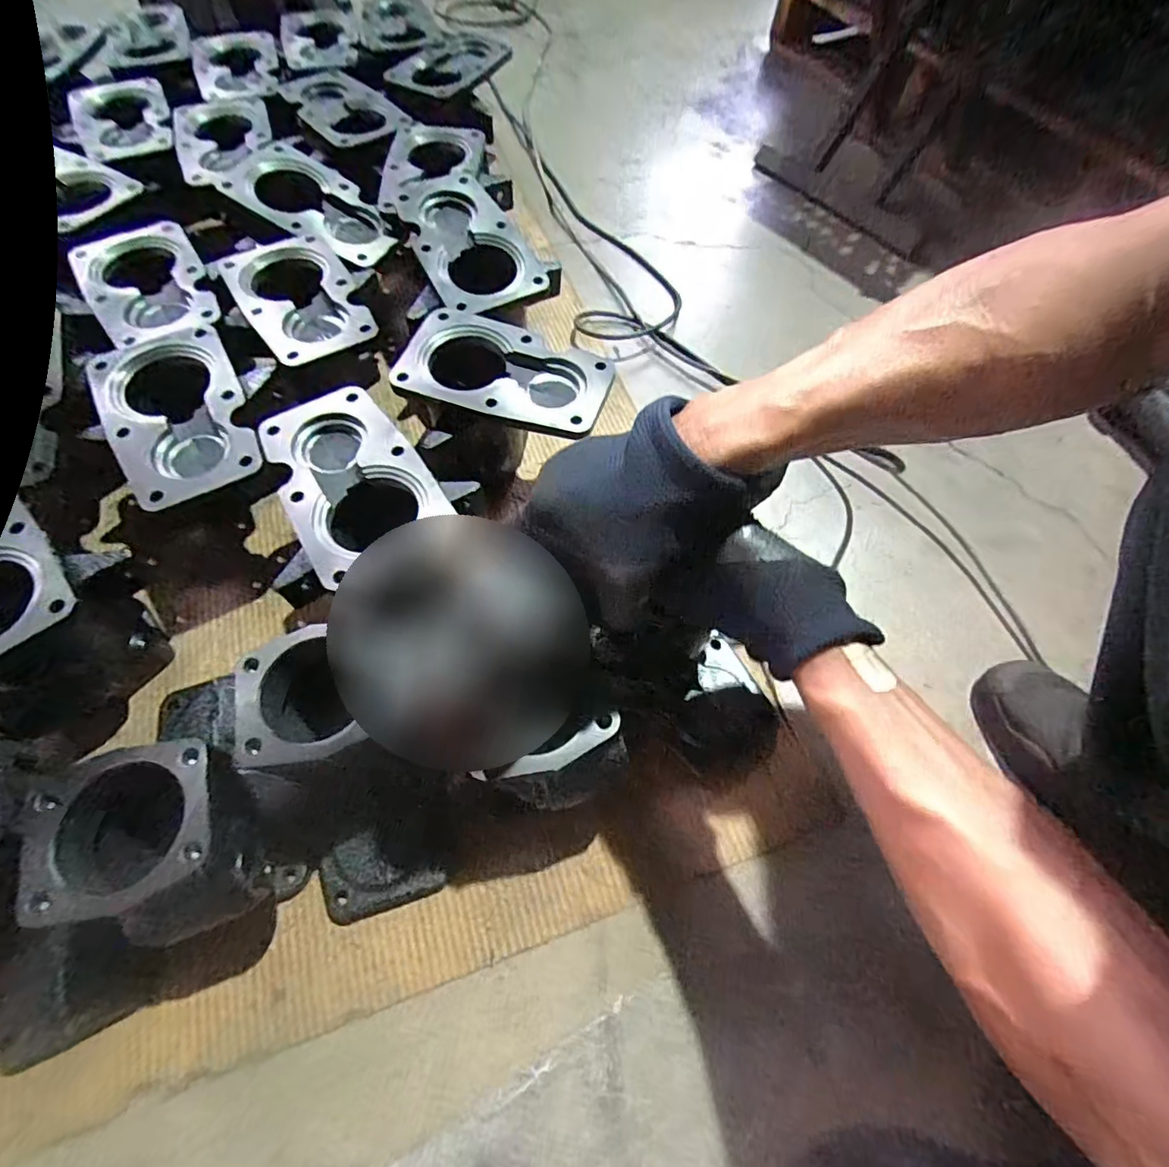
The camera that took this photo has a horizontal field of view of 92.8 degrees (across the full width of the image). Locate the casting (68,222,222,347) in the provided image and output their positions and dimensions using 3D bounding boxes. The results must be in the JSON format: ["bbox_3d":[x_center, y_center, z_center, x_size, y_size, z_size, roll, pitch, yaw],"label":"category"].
[{"bbox_3d":[-0.442,-0.300,0.572,0.108,0.031,0.183,-32,69,-17],"label":"casting"}]

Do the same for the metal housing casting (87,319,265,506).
[{"bbox_3d":[-0.356,-0.152,0.486,0.106,0.034,0.195,-25,67,-14],"label":"metal housing casting"}]

